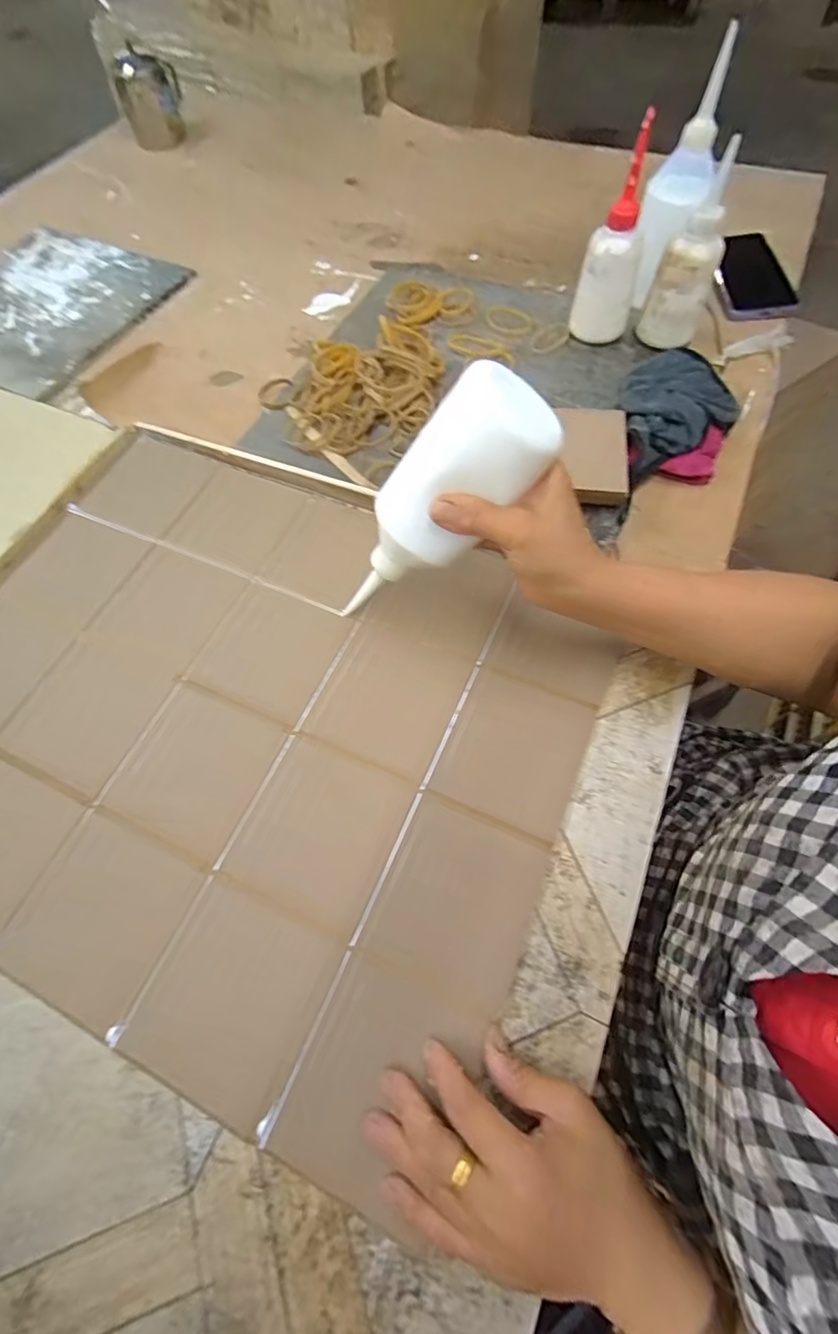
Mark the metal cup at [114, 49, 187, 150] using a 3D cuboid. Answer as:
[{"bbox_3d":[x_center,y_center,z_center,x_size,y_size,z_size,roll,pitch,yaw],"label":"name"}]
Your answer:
[{"bbox_3d":[-0.462,-0.981,0.869,0.103,0.105,0.091,-20,65,-7],"label":"metal cup"}]

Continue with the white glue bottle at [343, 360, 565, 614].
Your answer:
[{"bbox_3d":[0.010,-0.101,0.338,0.183,0.052,0.061,-44,61,32],"label":"white glue bottle"}]

